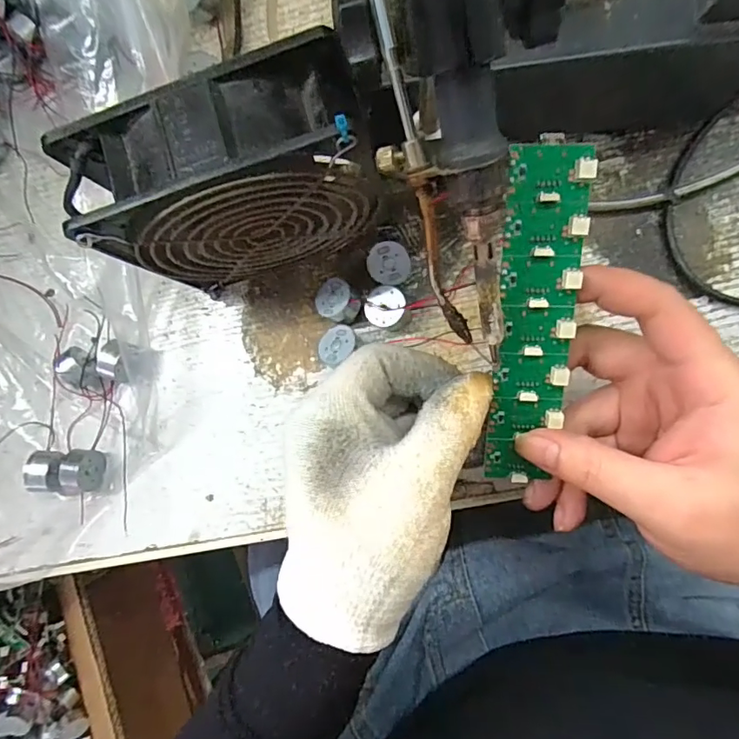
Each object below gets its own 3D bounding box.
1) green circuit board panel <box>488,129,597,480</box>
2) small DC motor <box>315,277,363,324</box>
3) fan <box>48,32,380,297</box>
[{"bbox_3d":[0.067,-0.017,0.205,0.031,0.006,0.139,4,109,7],"label":"green circuit board panel"},{"bbox_3d":[-0.017,-0.039,0.285,0.021,0.015,0.022,-4,82,28],"label":"small DC motor"},{"bbox_3d":[-0.056,-0.082,0.239,0.124,0.119,0.050,-14,87,7],"label":"fan"}]

